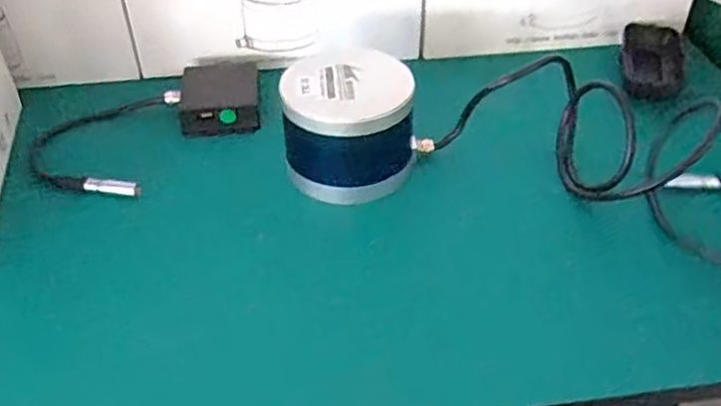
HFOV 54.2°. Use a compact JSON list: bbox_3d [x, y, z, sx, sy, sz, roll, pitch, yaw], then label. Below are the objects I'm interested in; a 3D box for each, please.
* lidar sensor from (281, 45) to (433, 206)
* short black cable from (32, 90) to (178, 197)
[{"bbox_3d":[-0.001,-0.060,0.546,0.110,0.090,0.092,1,42,1],"label":"lidar sensor"},{"bbox_3d":[-0.216,-0.052,0.583,0.109,0.027,0.119,0,42,0],"label":"short black cable"}]

